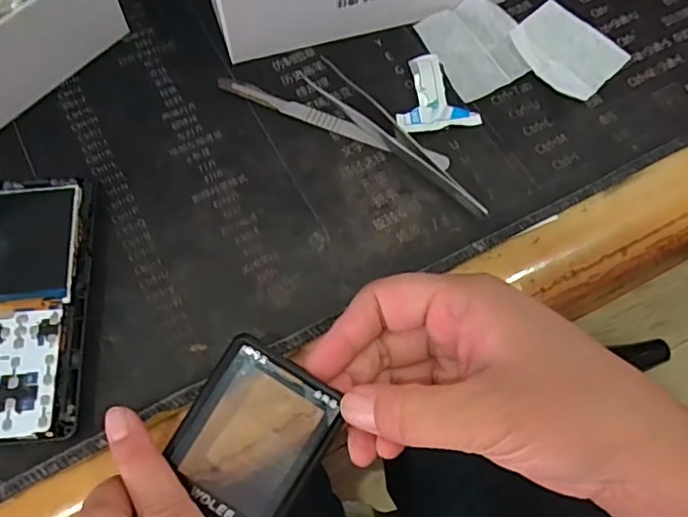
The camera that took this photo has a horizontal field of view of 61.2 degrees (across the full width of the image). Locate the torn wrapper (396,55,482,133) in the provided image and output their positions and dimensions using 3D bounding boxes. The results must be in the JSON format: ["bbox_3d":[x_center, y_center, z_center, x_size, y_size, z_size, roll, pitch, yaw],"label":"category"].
[{"bbox_3d":[0.047,-0.092,0.324,0.045,0.005,0.049,-13,68,-9],"label":"torn wrapper"}]

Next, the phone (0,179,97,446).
[{"bbox_3d":[-0.143,0.020,0.264,0.053,0.016,0.121,-3,66,-5],"label":"phone"}]

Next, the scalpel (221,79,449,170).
[{"bbox_3d":[-0.006,-0.074,0.316,0.132,0.004,0.010,21,67,6],"label":"scalpel"}]

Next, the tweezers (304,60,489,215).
[{"bbox_3d":[0.029,-0.068,0.311,0.128,0.011,0.023,43,71,15],"label":"tweezers"}]

